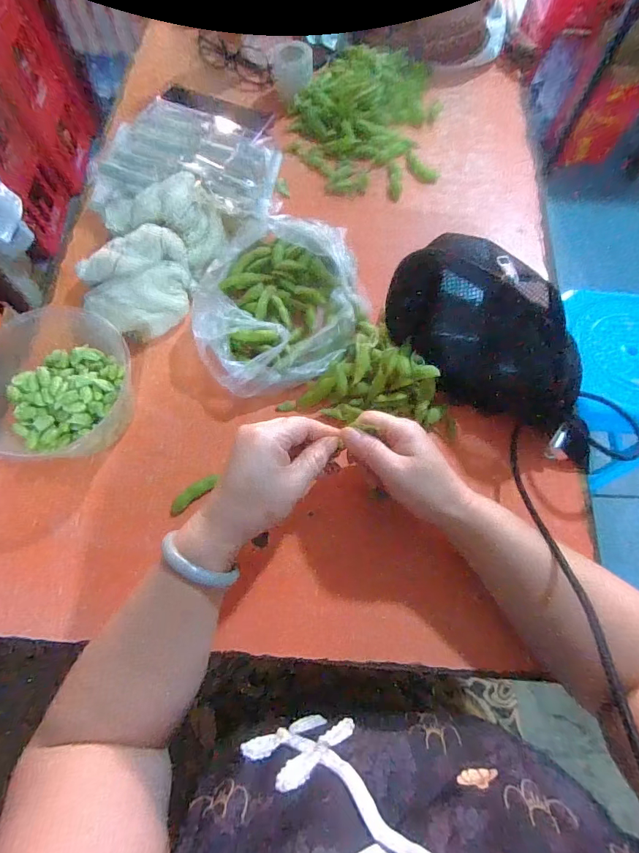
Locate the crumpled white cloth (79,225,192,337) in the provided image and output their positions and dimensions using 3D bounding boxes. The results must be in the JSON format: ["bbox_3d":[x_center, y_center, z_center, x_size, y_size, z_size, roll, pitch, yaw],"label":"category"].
[{"bbox_3d":[-0.193,-0.148,0.441,0.114,0.063,0.095,-13,71,-6],"label":"crumpled white cloth"}]

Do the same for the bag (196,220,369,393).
[{"bbox_3d":[-0.042,-0.128,0.438,0.164,0.067,0.200,17,71,5],"label":"bag"}]

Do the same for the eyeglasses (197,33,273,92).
[{"bbox_3d":[-0.121,-0.536,0.608,0.128,0.031,0.058,38,74,12],"label":"eyeglasses"}]

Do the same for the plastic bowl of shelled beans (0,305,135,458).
[{"bbox_3d":[-0.256,-0.048,0.417,0.152,0.051,0.156,10,70,2],"label":"plastic bowl of shelled beans"}]

